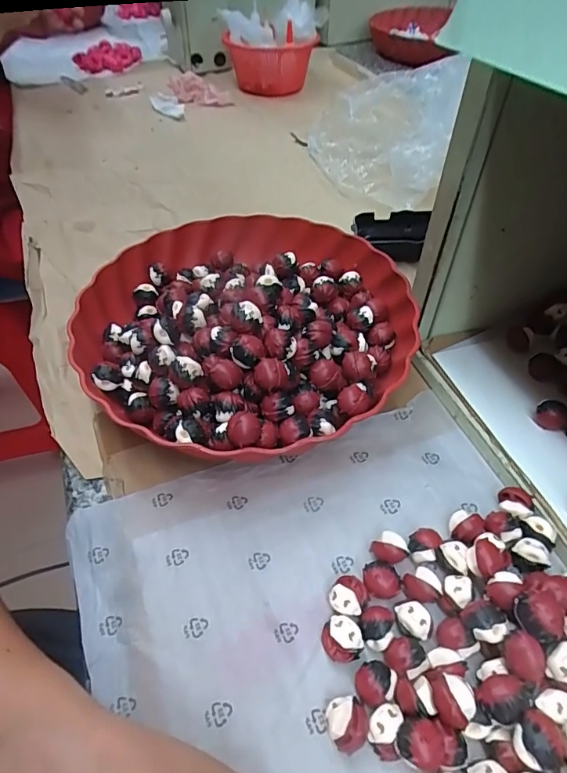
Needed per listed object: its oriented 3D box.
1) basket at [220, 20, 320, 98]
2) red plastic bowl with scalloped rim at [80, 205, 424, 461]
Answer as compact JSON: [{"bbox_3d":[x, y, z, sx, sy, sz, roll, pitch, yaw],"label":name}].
[{"bbox_3d":[-0.016,-0.488,0.689,0.135,0.074,0.128,-9,50,-4],"label":"basket"},{"bbox_3d":[-0.022,-0.048,0.338,0.233,0.076,0.230,-2,50,2],"label":"red plastic bowl with scalloped rim"}]

